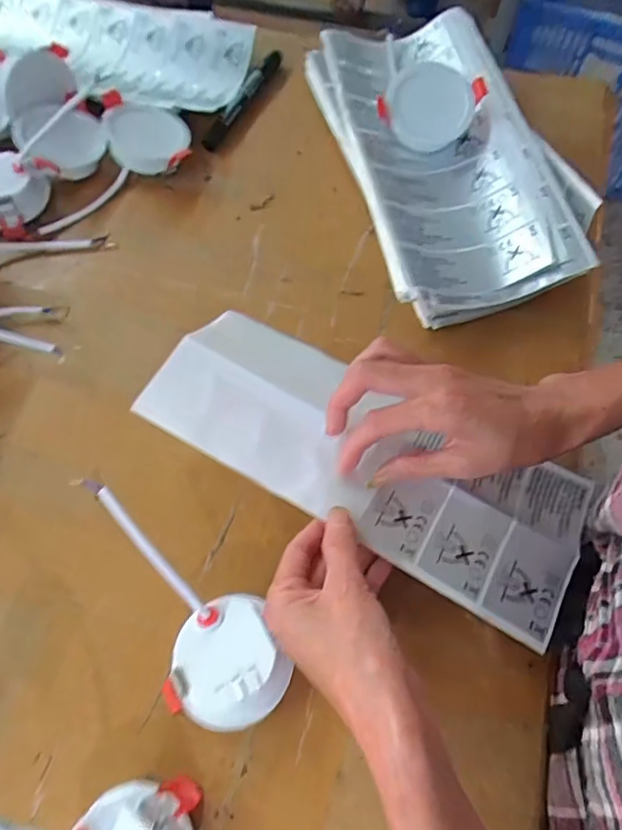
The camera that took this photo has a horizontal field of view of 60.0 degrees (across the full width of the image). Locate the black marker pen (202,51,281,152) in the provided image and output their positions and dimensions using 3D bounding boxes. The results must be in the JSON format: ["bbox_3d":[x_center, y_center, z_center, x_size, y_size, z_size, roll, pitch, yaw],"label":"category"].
[{"bbox_3d":[-0.065,-0.307,0.518,0.013,0.012,0.141,24,69,10],"label":"black marker pen"}]

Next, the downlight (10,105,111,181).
[{"bbox_3d":[-0.221,-0.242,0.477,0.068,0.030,0.064,-35,90,-22],"label":"downlight"}]

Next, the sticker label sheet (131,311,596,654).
[{"bbox_3d":[0.036,0.023,0.364,0.289,0.035,0.117,29,70,9],"label":"sticker label sheet"}]

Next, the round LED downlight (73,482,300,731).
[{"bbox_3d":[-0.071,0.108,0.327,0.066,0.054,0.156,-26,69,-10],"label":"round LED downlight"}]

